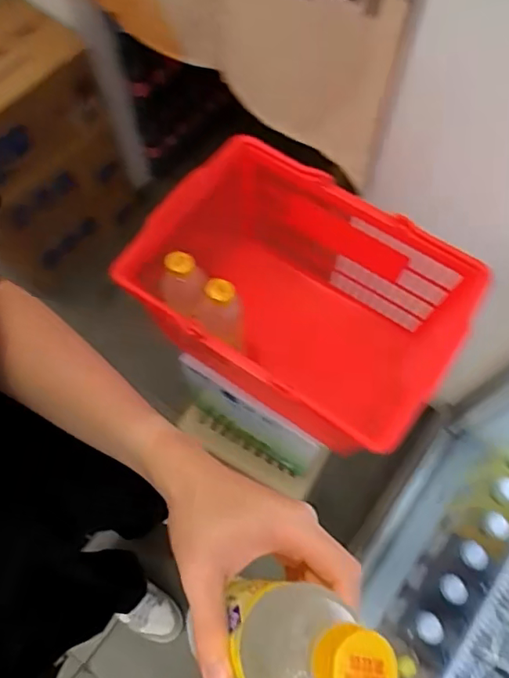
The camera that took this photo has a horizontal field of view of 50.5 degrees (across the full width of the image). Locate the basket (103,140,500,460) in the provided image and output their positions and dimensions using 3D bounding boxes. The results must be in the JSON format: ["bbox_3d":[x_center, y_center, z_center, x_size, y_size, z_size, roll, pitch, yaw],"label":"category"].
[{"bbox_3d":[0.047,-0.046,0.772,0.394,0.229,0.284,30,70,11],"label":"basket"}]

